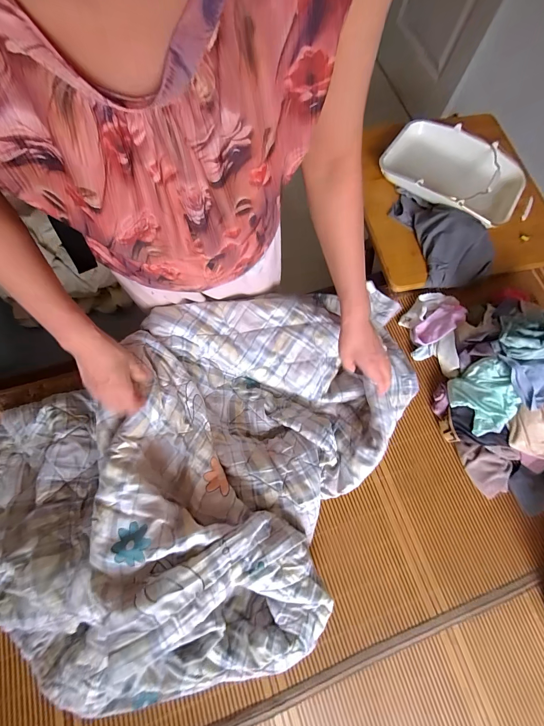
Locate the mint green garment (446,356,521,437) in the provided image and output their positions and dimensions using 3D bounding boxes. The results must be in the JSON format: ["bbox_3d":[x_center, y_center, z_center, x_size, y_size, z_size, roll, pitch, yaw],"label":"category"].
[{"bbox_3d":[0.472,0.076,0.681,0.122,0.070,0.140,-27,78,-8],"label":"mint green garment"}]

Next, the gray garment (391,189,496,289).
[{"bbox_3d":[0.468,-0.372,0.842,0.184,0.067,0.331,-20,77,-7],"label":"gray garment"}]

